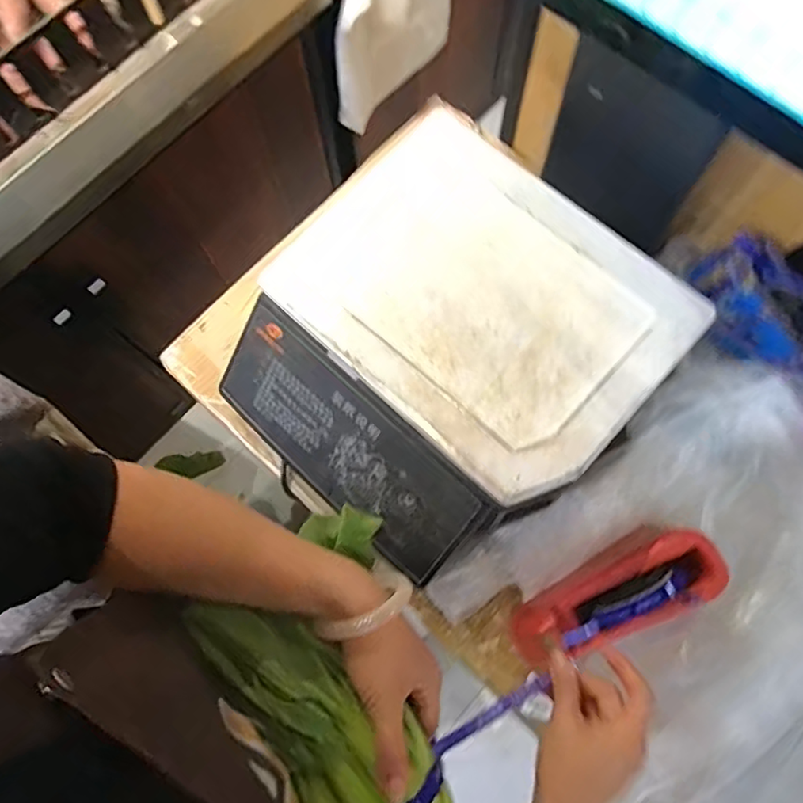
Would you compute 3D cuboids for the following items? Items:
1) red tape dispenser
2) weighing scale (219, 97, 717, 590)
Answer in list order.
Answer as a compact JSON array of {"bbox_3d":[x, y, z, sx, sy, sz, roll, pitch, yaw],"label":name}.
[{"bbox_3d":[0.216,0.191,0.595,0.185,0.107,0.076,-21,74,-4],"label":"red tape dispenser"},{"bbox_3d":[0.045,-0.050,0.616,0.349,0.133,0.366,40,79,12],"label":"weighing scale"}]

